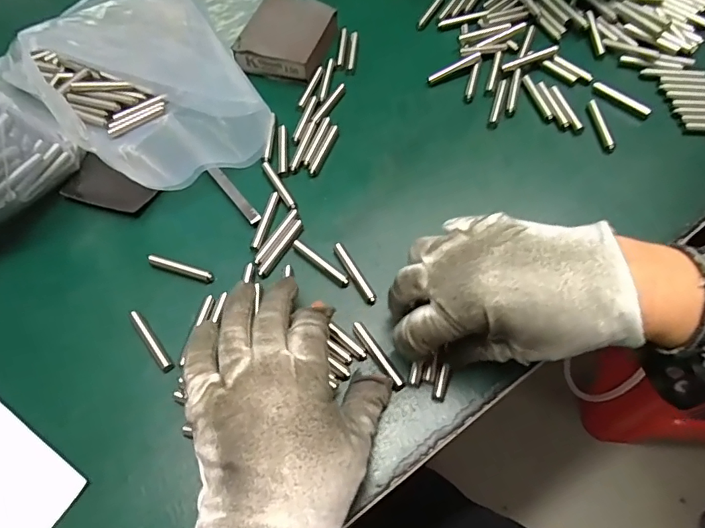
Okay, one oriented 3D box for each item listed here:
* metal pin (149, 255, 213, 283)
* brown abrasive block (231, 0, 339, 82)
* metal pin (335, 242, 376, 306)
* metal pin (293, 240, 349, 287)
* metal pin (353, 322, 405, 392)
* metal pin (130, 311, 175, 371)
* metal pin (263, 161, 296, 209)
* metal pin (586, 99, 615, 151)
[{"bbox_3d":[-0.119,0.003,0.335,0.048,0.004,0.008,16,65,10],"label":"metal pin"},{"bbox_3d":[-0.055,-0.201,0.424,0.073,0.020,0.082,17,65,10],"label":"brown abrasive block"},{"bbox_3d":[0.001,0.007,0.326,0.008,0.007,0.048,-29,66,-12],"label":"metal pin"},{"bbox_3d":[-0.022,-0.001,0.330,0.048,0.007,0.007,39,70,19],"label":"metal pin"},{"bbox_3d":[0.016,0.056,0.297,0.008,0.006,0.049,-30,66,-13],"label":"metal pin"},{"bbox_3d":[-0.129,0.049,0.311,0.007,0.006,0.049,-35,67,-15],"label":"metal pin"},{"bbox_3d":[-0.055,-0.060,0.362,0.007,0.004,0.050,-28,65,-12],"label":"metal pin"},{"bbox_3d":[0.190,-0.107,0.371,0.006,0.008,0.048,-7,63,-2],"label":"metal pin"}]

